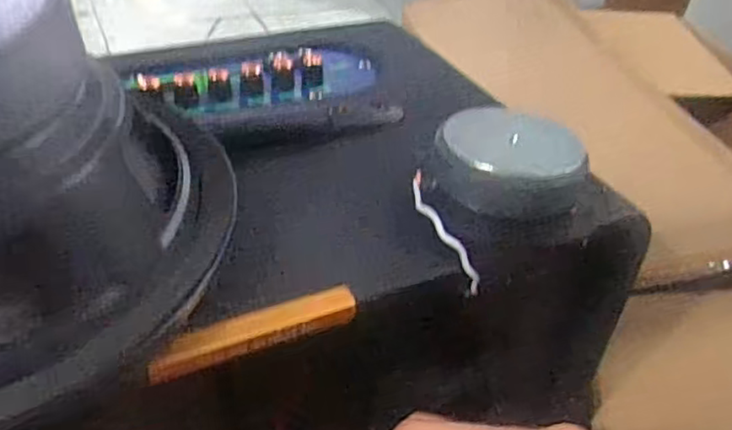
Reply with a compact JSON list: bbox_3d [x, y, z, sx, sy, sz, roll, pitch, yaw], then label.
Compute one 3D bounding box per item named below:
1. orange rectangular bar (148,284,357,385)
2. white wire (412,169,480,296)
[{"bbox_3d":[-0.042,0.044,0.244,0.079,0.009,0.014,-15,46,-24],"label":"orange rectangular bar"},{"bbox_3d":[0.033,0.008,0.276,0.006,0.010,0.057,-23,76,-31],"label":"white wire"}]

